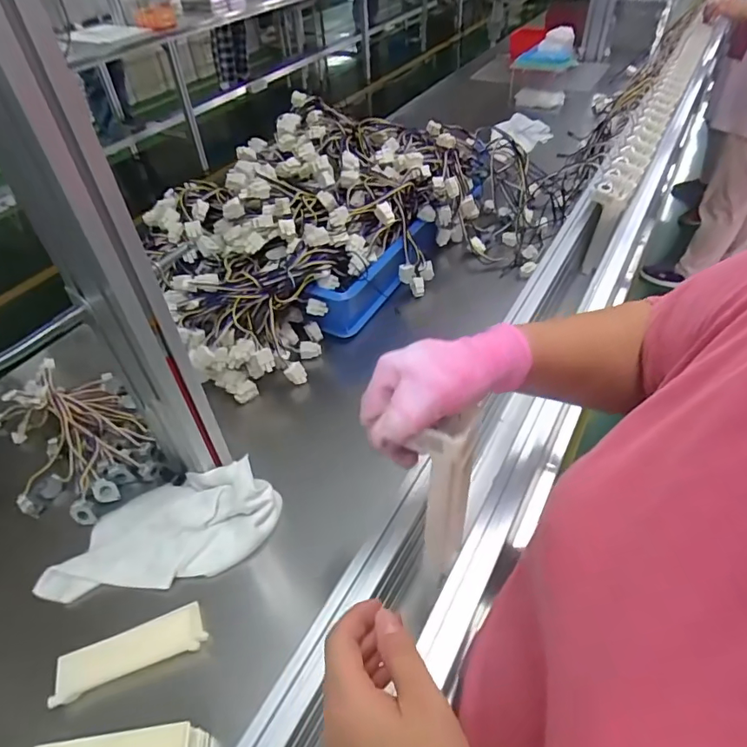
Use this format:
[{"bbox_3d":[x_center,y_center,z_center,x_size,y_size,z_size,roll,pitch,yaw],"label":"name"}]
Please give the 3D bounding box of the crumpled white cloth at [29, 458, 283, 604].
[{"bbox_3d":[-0.236,0.172,0.560,0.258,0.044,0.118,-13,45,-9],"label":"crumpled white cloth"}]

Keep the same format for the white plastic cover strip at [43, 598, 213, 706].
[{"bbox_3d":[-0.232,0.265,0.477,0.131,0.014,0.044,-20,46,-15],"label":"white plastic cover strip"}]

